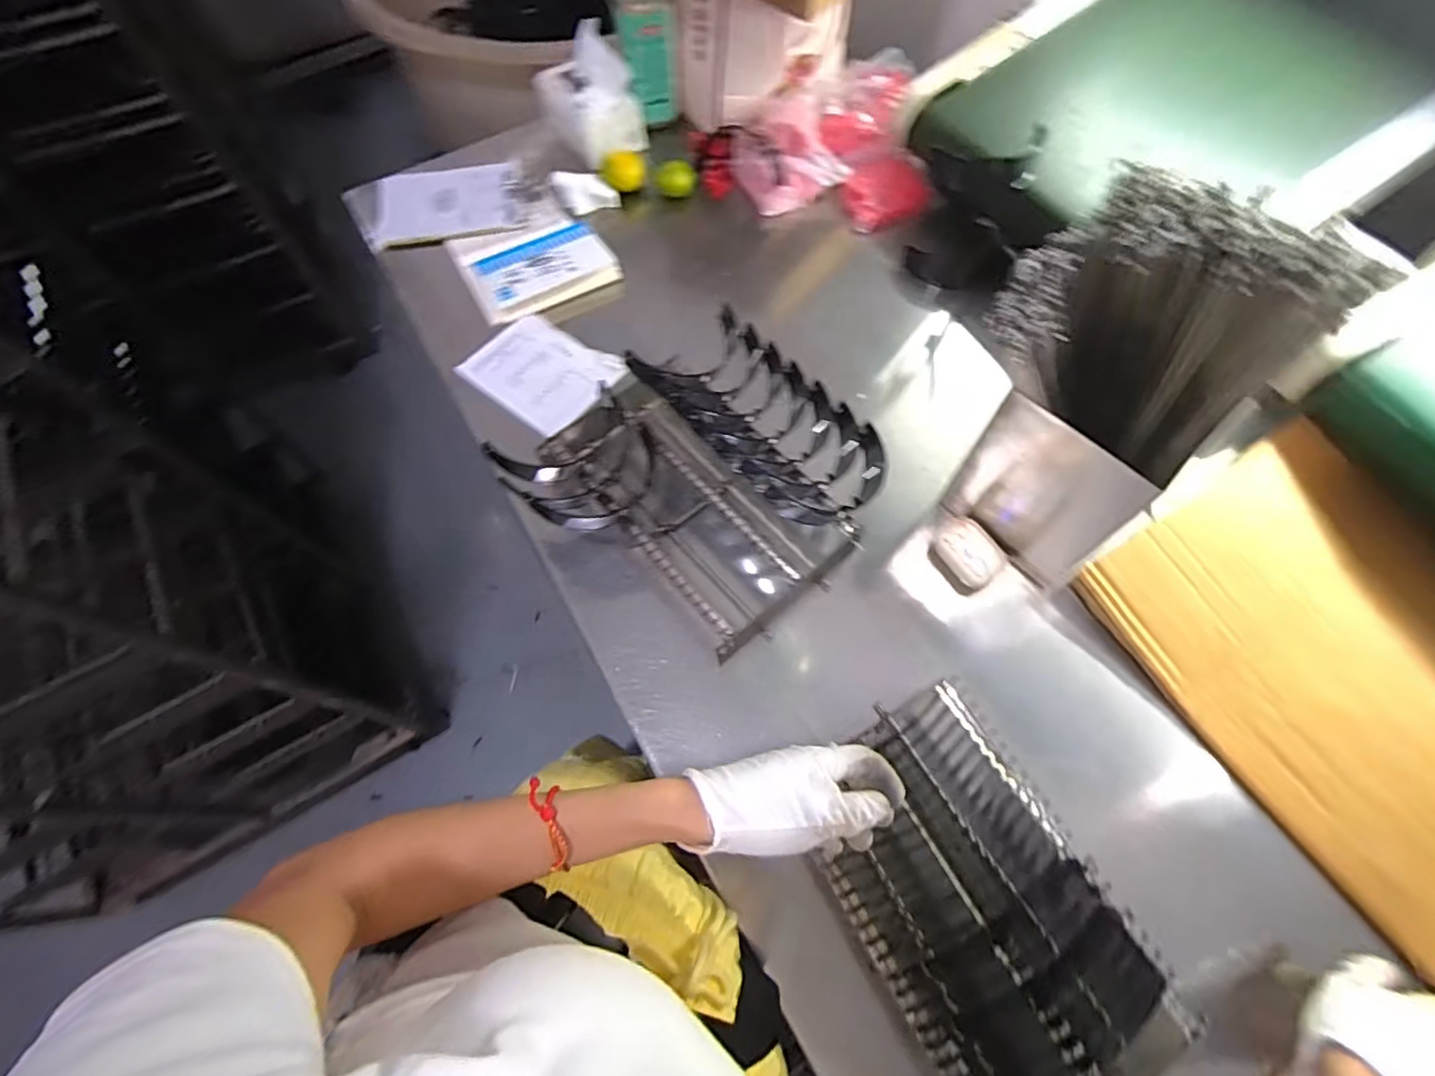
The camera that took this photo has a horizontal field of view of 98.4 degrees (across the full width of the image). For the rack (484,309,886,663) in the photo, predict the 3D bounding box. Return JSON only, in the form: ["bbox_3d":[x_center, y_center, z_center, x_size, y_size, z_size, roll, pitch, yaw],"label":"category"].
[{"bbox_3d":[-0.015,-0.060,0.667,0.315,0.104,0.309,-38,70,-14],"label":"rack"}]

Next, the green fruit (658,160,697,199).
[{"bbox_3d":[-0.062,-0.545,0.930,0.056,0.046,0.039,1,65,2],"label":"green fruit"}]

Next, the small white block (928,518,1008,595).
[{"bbox_3d":[0.272,0.020,0.677,0.066,0.021,0.071,-38,70,-14],"label":"small white block"}]

